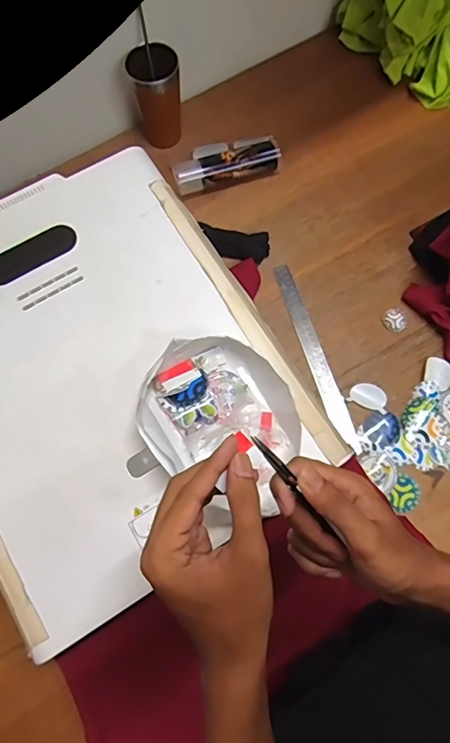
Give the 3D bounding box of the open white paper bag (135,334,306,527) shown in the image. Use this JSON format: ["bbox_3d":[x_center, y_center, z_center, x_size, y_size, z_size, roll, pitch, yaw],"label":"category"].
[{"bbox_3d":[-0.003,0.048,0.521,0.178,0.050,0.156,39,76,12],"label":"open white paper bag"}]

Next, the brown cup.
[{"bbox_3d":[-0.110,-0.449,0.804,0.077,0.149,0.086,-10,72,-3],"label":"brown cup"}]

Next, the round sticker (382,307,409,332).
[{"bbox_3d":[0.273,-0.083,0.765,0.037,0.004,0.040,0,72,0],"label":"round sticker"}]

